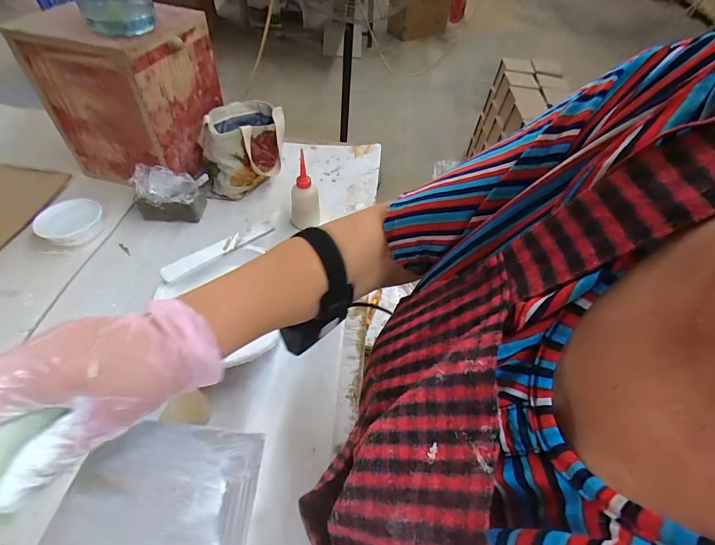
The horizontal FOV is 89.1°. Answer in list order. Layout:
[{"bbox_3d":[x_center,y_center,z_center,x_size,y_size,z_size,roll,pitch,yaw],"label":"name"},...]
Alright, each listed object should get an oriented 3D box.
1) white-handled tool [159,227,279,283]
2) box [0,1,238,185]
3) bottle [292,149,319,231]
[{"bbox_3d":[-0.237,-0.040,0.624,0.191,0.012,0.029,-31,61,-25],"label":"white-handled tool"},{"bbox_3d":[-0.470,-0.389,0.782,0.250,0.280,0.253,15,53,6],"label":"box"},{"bbox_3d":[-0.110,-0.153,0.754,0.059,0.158,0.047,-5,54,-9],"label":"bottle"}]

